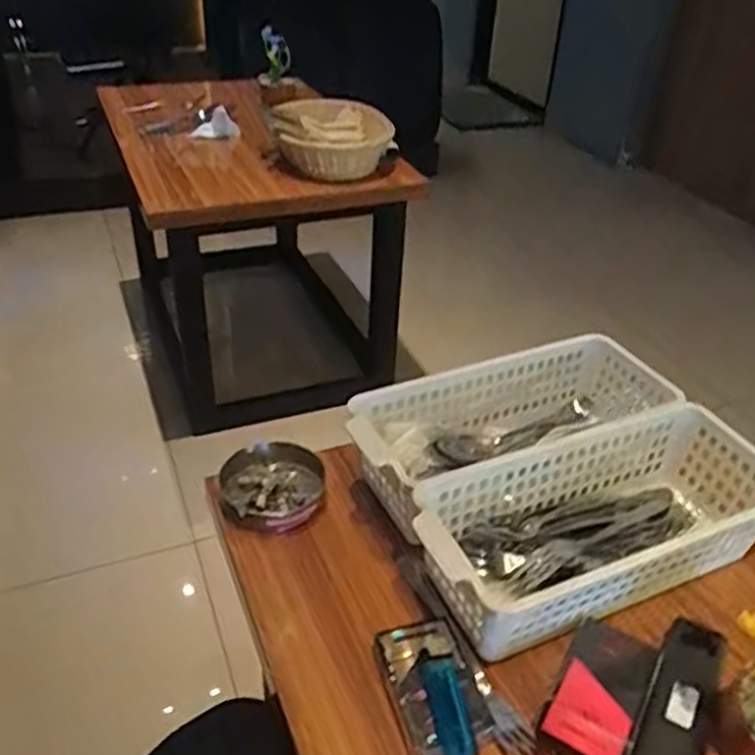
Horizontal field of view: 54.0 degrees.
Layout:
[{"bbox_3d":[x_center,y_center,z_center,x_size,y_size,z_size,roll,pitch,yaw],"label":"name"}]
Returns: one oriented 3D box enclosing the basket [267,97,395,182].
[{"bbox_3d":[-0.084,-0.427,1.305,0.195,0.076,0.266,-3,36,-8],"label":"basket"}]

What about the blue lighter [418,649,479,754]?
[{"bbox_3d":[0.047,0.214,0.486,0.023,0.009,0.071,-8,51,-14],"label":"blue lighter"}]

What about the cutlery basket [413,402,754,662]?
[{"bbox_3d":[0.176,0.115,0.584,0.296,0.078,0.124,-12,38,-19],"label":"cutlery basket"}]

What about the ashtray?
[{"bbox_3d":[-0.094,0.096,0.662,0.089,0.026,0.097,1,35,-1],"label":"ashtray"}]

